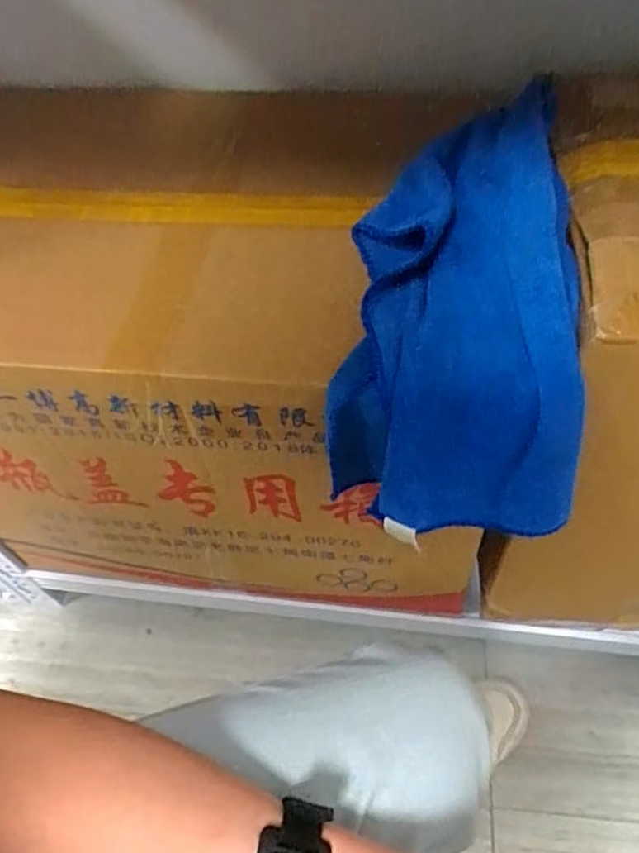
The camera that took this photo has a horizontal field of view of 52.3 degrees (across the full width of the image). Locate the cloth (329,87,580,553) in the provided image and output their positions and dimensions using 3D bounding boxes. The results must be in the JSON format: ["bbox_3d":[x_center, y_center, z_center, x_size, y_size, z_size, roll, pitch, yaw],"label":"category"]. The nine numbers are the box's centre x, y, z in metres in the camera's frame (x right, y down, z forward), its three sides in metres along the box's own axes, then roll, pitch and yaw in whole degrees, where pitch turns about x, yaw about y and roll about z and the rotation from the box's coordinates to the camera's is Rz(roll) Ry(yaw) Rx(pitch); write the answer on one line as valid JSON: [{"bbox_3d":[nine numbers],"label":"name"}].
[{"bbox_3d":[0.088,-0.070,0.480,0.165,0.181,0.258,-2,55,4],"label":"cloth"}]

